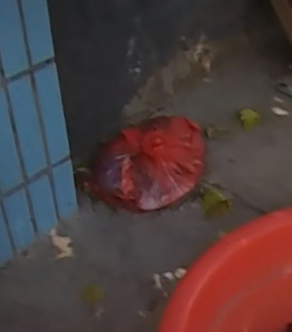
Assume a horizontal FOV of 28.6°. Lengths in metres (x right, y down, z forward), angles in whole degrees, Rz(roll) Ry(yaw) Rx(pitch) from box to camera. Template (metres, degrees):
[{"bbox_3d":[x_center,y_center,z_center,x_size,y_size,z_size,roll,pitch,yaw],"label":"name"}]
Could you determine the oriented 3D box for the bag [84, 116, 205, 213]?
[{"bbox_3d":[0.014,-0.026,1.248,0.286,0.137,0.185,-20,40,-22],"label":"bag"}]

